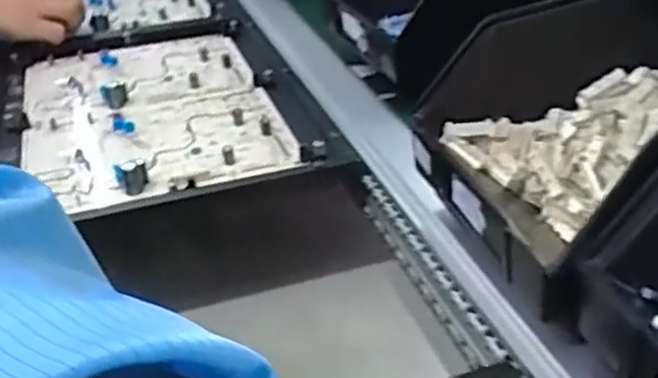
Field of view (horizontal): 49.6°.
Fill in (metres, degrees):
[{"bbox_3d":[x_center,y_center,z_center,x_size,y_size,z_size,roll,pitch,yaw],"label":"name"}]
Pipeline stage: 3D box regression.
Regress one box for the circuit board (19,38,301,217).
[{"bbox_3d":[-0.152,-0.062,0.593,0.193,0.029,0.279,-13,33,-13],"label":"circuit board"}]

